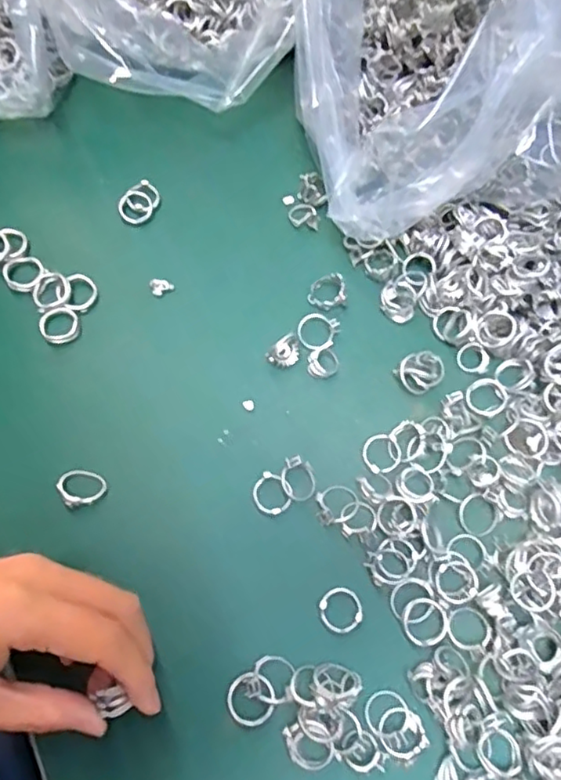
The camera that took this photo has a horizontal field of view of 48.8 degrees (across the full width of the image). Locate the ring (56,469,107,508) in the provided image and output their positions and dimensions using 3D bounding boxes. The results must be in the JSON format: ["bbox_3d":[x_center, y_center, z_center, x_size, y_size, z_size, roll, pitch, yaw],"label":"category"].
[{"bbox_3d":[-0.103,0.049,0.320,0.022,0.010,0.022,0,68,0],"label":"ring"}]

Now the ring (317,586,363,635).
[{"bbox_3d":[0.030,0.107,0.301,0.021,0.005,0.020,0,68,0],"label":"ring"}]

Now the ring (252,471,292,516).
[{"bbox_3d":[-0.004,0.054,0.322,0.020,0.005,0.020,0,68,0],"label":"ring"}]

